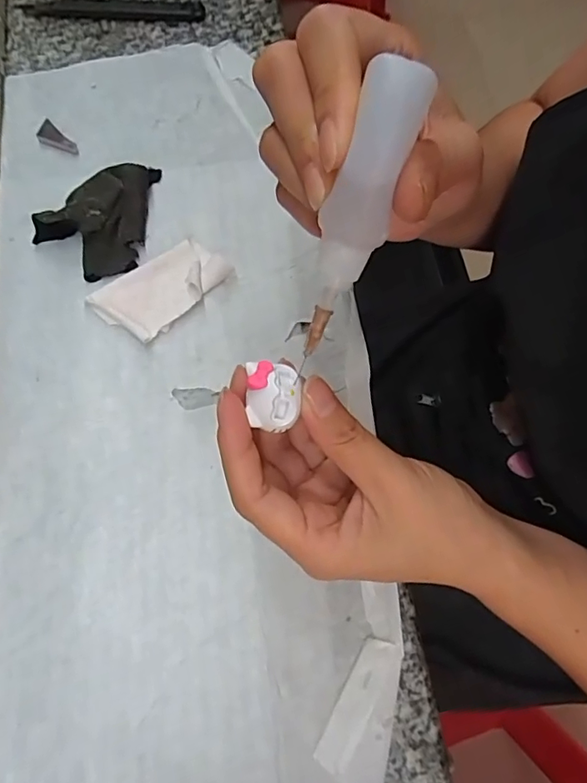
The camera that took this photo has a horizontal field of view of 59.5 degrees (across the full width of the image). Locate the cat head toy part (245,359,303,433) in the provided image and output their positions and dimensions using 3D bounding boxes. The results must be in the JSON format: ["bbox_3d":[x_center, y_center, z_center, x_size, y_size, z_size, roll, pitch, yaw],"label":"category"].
[{"bbox_3d":[-0.007,0.000,0.188,0.019,0.007,0.024,1,71,2],"label":"cat head toy part"}]

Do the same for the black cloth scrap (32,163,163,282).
[{"bbox_3d":[-0.119,-0.113,0.338,0.088,0.025,0.059,-38,74,-11],"label":"black cloth scrap"}]

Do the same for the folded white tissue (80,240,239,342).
[{"bbox_3d":[-0.084,-0.068,0.327,0.082,0.010,0.050,-41,75,-12],"label":"folded white tissue"}]

